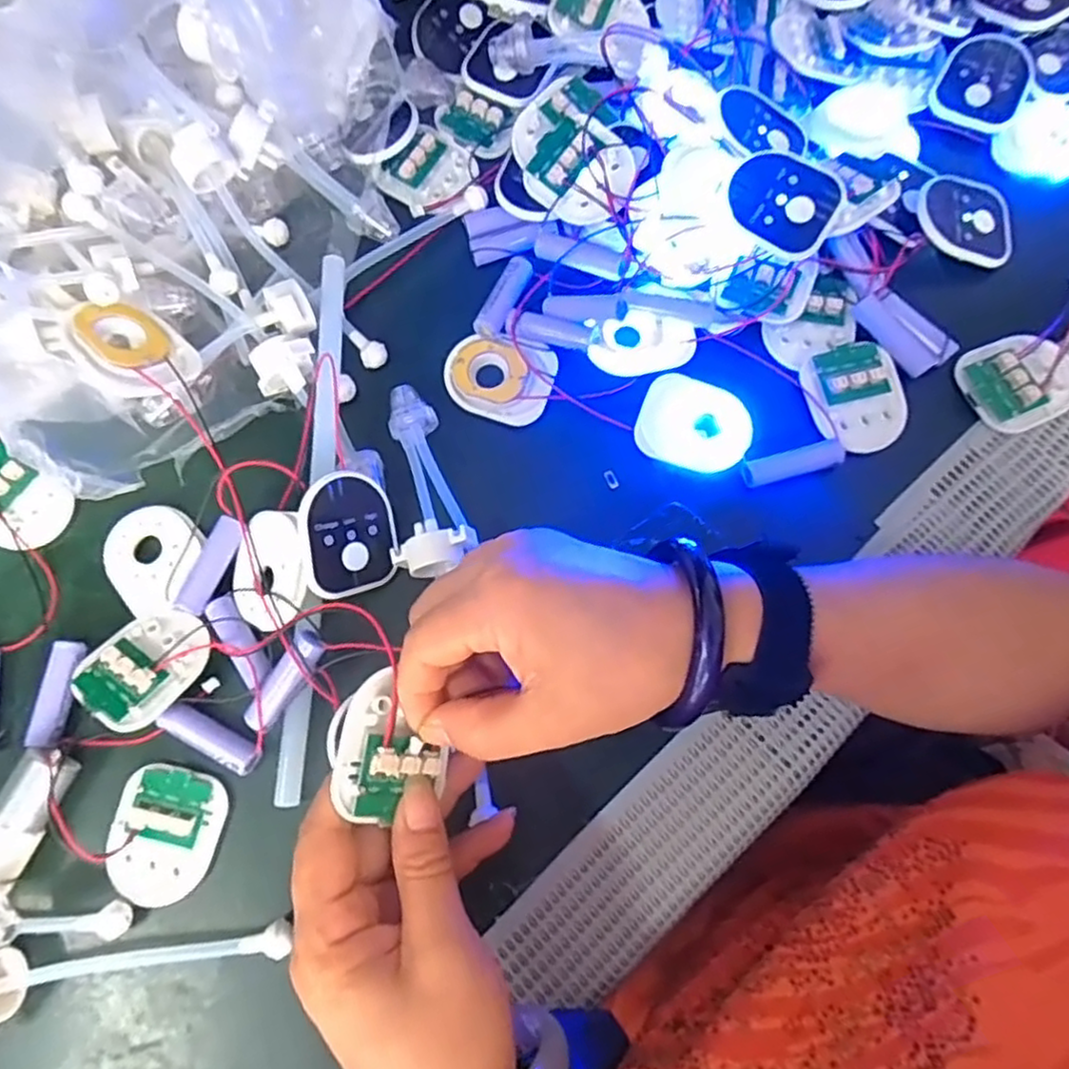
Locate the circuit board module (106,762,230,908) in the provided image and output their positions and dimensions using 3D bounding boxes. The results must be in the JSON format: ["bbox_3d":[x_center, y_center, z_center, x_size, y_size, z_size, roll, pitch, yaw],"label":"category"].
[{"bbox_3d":[-0.168,0.137,0.316,0.047,0.006,0.058,8,75,6],"label":"circuit board module"}]

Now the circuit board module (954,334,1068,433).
[{"bbox_3d":[0.253,-0.081,0.361,0.053,0.009,0.049,-21,74,-3],"label":"circuit board module"}]

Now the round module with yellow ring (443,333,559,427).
[{"bbox_3d":[-0.020,-0.083,0.374,0.058,0.016,0.042,15,76,8],"label":"round module with yellow ring"}]

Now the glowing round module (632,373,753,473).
[{"bbox_3d":[0.083,-0.059,0.363,0.058,0.007,0.049,19,76,9],"label":"glowing round module"}]

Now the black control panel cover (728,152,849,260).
[{"bbox_3d":[0.128,-0.170,0.354,0.055,0.008,0.046,36,91,5],"label":"black control panel cover"}]

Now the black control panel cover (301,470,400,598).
[{"bbox_3d":[-0.089,0.000,0.333,0.047,0.009,0.056,-10,98,-43],"label":"black control panel cover"}]

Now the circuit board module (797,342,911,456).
[{"bbox_3d":[0.169,-0.072,0.362,0.049,0.009,0.057,-18,74,-2],"label":"circuit board module"}]

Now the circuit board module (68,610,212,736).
[{"bbox_3d":[-0.183,0.060,0.327,0.046,0.012,0.058,30,53,13],"label":"circuit board module"}]

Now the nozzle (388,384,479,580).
[{"bbox_3d":[-0.057,-0.029,0.348,0.040,0.020,0.100,-13,74,0],"label":"nozzle"}]

